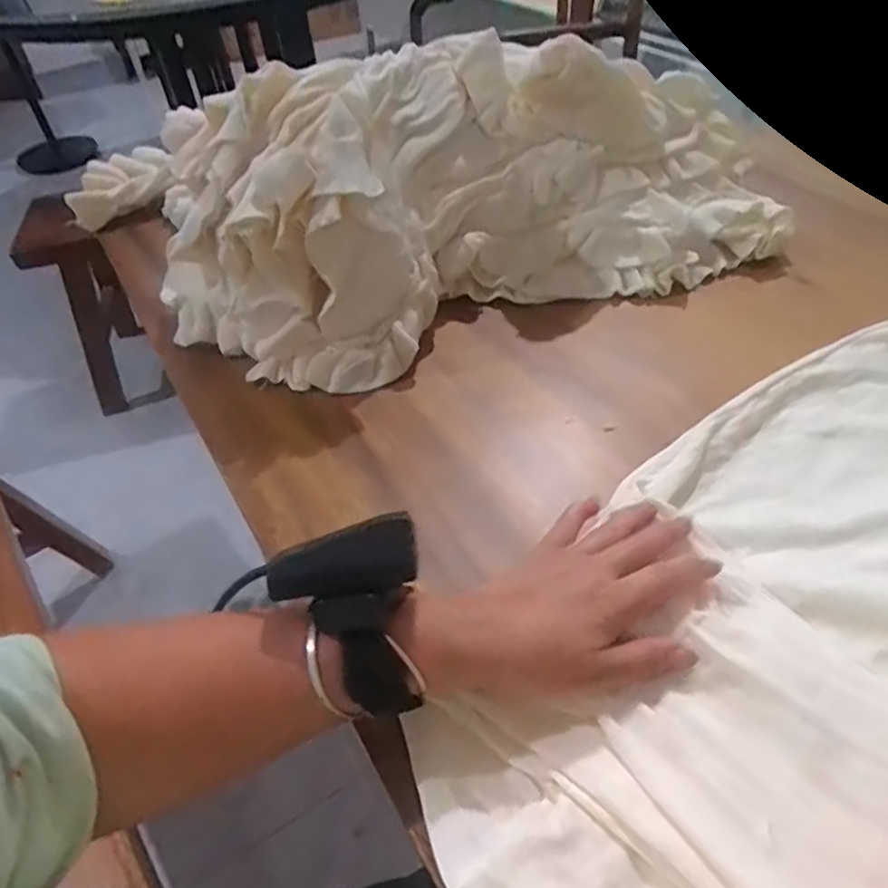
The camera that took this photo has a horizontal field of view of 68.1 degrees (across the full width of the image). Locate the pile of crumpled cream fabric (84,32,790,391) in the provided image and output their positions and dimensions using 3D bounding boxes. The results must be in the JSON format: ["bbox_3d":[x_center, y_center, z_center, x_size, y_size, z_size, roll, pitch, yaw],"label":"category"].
[{"bbox_3d":[0.025,-0.221,0.575,0.531,0.191,0.206,-18,48,-11],"label":"pile of crumpled cream fabric"}]

